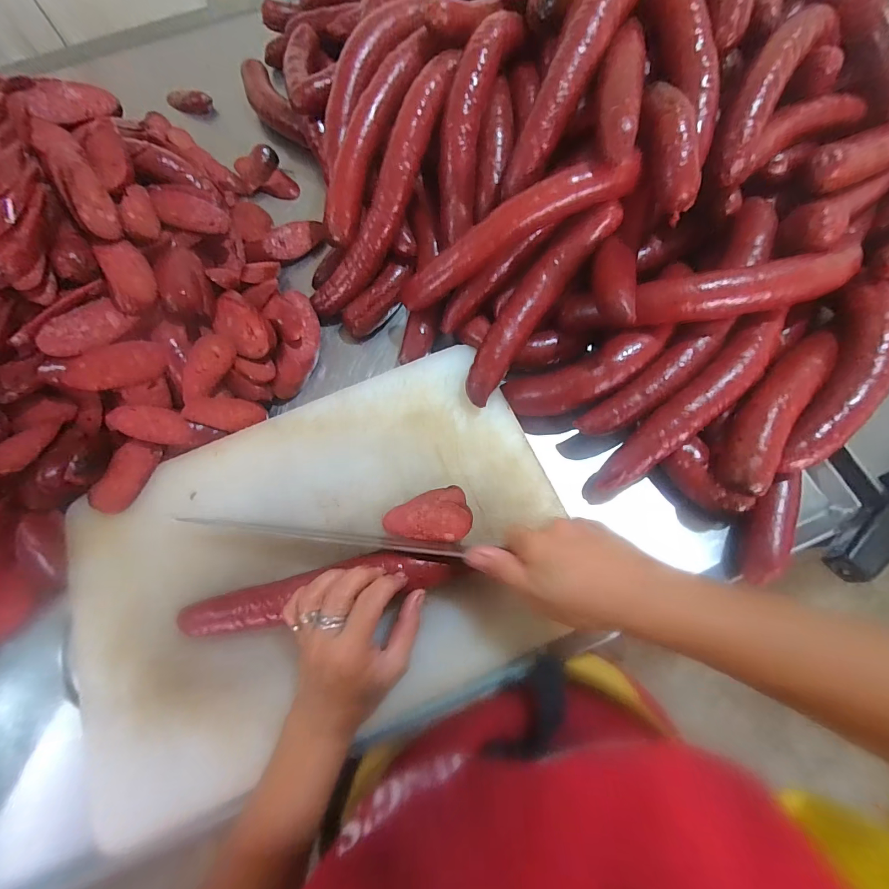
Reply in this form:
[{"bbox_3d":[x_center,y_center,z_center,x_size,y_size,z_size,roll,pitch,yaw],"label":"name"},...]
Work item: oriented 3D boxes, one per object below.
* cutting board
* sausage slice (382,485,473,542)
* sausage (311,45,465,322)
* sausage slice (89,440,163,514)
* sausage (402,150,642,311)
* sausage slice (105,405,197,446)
[{"bbox_3d":[-0.111,0.095,0.369,0.430,0.030,0.291,-23,72,-5],"label":"cutting board"},{"bbox_3d":[-0.016,0.067,0.366,0.075,0.030,0.045,-13,71,-2],"label":"sausage slice"},{"bbox_3d":[-0.058,-0.259,0.426,0.053,0.036,0.277,33,105,12],"label":"sausage"},{"bbox_3d":[-0.309,0.031,0.398,0.040,0.012,0.072,19,73,8],"label":"sausage slice"},{"bbox_3d":[0.060,-0.193,0.383,0.231,0.048,0.028,-24,70,21],"label":"sausage"},{"bbox_3d":[-0.284,-0.019,0.401,0.075,0.012,0.032,15,71,-18],"label":"sausage slice"}]

